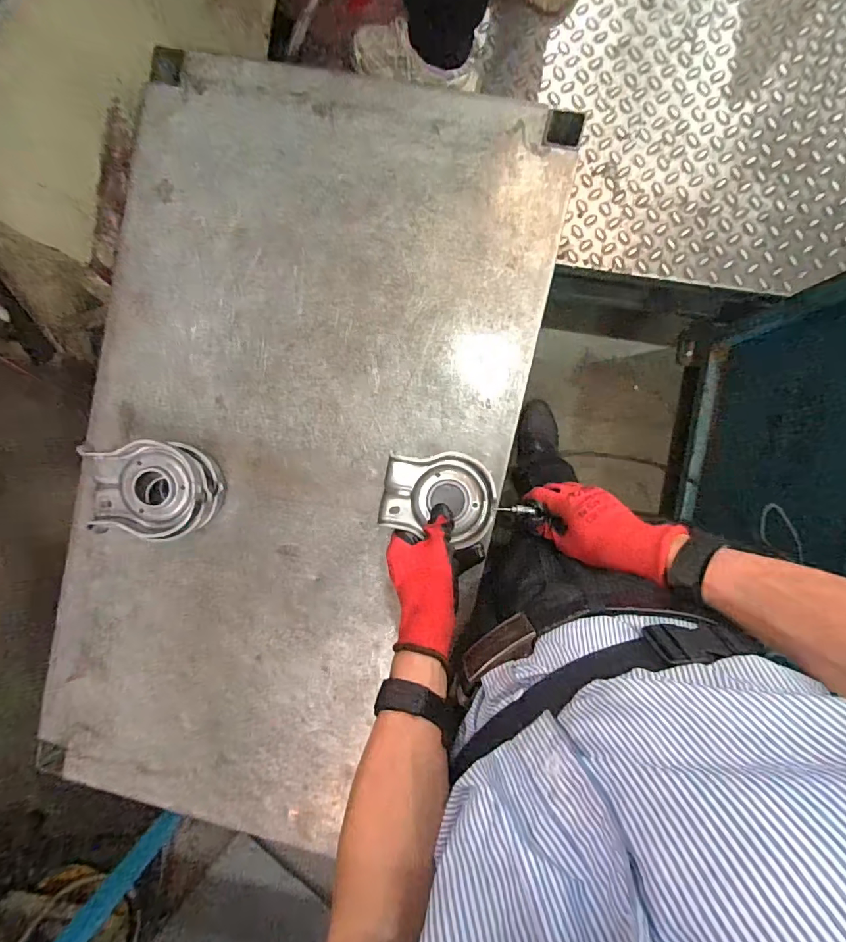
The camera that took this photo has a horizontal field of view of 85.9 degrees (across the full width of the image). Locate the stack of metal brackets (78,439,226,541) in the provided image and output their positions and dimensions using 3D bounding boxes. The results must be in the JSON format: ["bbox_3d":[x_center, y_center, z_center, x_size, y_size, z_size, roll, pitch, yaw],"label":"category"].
[{"bbox_3d":[-0.309,0.021,0.526,0.134,0.064,0.107,0,93,5],"label":"stack of metal brackets"}]

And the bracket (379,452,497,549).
[{"bbox_3d":[0.017,0.028,0.500,0.121,0.023,0.094,9,94,4],"label":"bracket"}]

